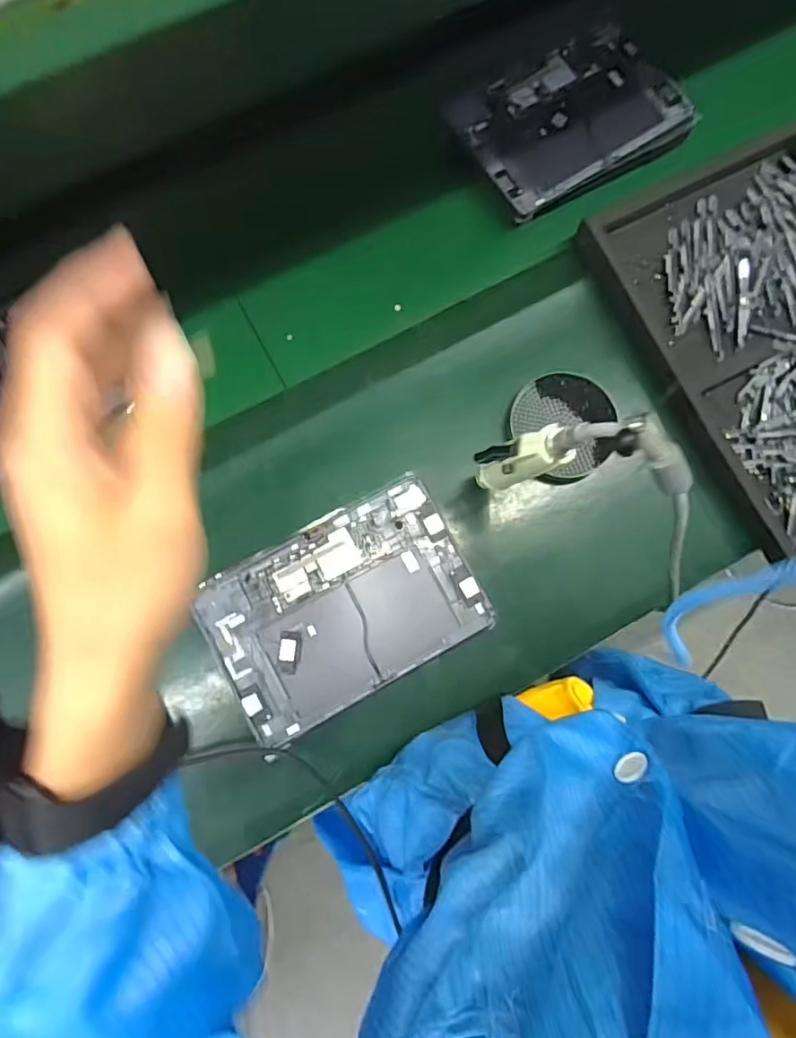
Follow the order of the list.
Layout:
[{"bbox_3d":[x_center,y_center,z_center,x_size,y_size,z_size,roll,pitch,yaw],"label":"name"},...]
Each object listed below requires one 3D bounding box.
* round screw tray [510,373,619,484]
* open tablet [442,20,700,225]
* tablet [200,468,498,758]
[{"bbox_3d":[0.174,-0.097,0.606,0.106,0.021,0.111,7,79,1],"label":"round screw tray"},{"bbox_3d":[0.202,-0.465,0.662,0.257,0.009,0.177,-29,80,-6],"label":"open tablet"},{"bbox_3d":[-0.052,0.084,0.557,0.248,0.009,0.168,-28,85,-7],"label":"tablet"}]

